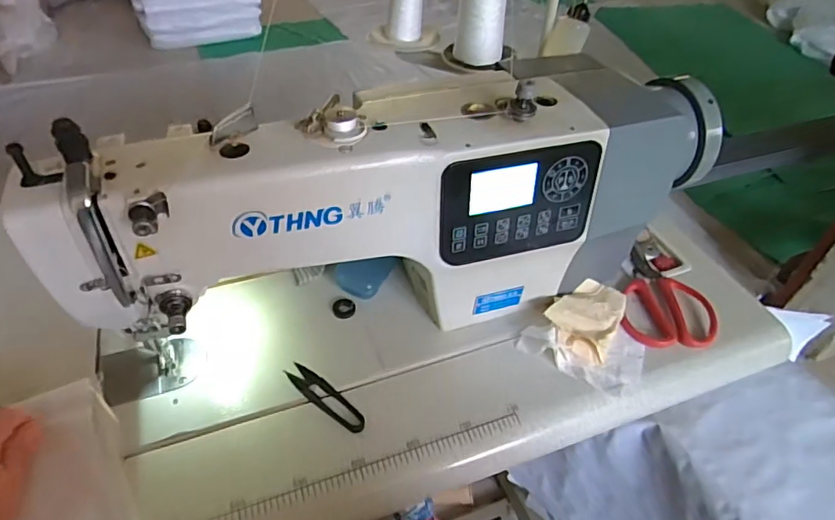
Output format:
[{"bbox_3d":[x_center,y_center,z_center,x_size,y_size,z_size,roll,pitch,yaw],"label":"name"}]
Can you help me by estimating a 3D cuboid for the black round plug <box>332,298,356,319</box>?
[{"bbox_3d":[-0.081,0.053,0.590,0.024,0.007,0.025,2,45,-2],"label":"black round plug"}]

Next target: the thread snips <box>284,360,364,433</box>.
[{"bbox_3d":[-0.088,0.131,0.508,0.097,0.005,0.023,31,51,25],"label":"thread snips"}]

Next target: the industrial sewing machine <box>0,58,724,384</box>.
[{"bbox_3d":[-0.001,-0.042,0.512,0.579,0.244,0.138,-16,48,-18],"label":"industrial sewing machine"}]

